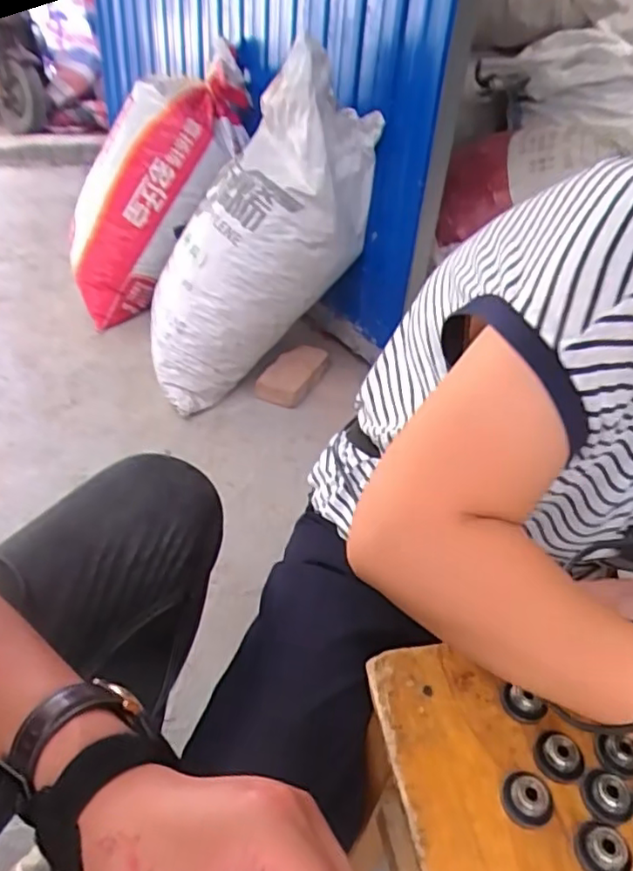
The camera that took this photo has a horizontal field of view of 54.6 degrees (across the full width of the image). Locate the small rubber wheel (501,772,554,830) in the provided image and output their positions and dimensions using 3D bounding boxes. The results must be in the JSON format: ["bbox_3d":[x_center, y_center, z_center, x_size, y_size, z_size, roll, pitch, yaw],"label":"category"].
[{"bbox_3d":[0.138,0.235,0.399,0.030,0.013,0.031,4,39,-3],"label":"small rubber wheel"}]

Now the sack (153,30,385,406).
[{"bbox_3d":[-0.115,-0.418,1.417,0.329,0.771,0.250,17,28,-37],"label":"sack"}]

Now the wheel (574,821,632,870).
[{"bbox_3d":[0.177,0.255,0.377,0.031,0.013,0.030,4,39,-3],"label":"wheel"}]

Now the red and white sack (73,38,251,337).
[{"bbox_3d":[-0.447,-0.680,1.672,0.269,0.760,0.331,23,26,-37],"label":"red and white sack"}]

